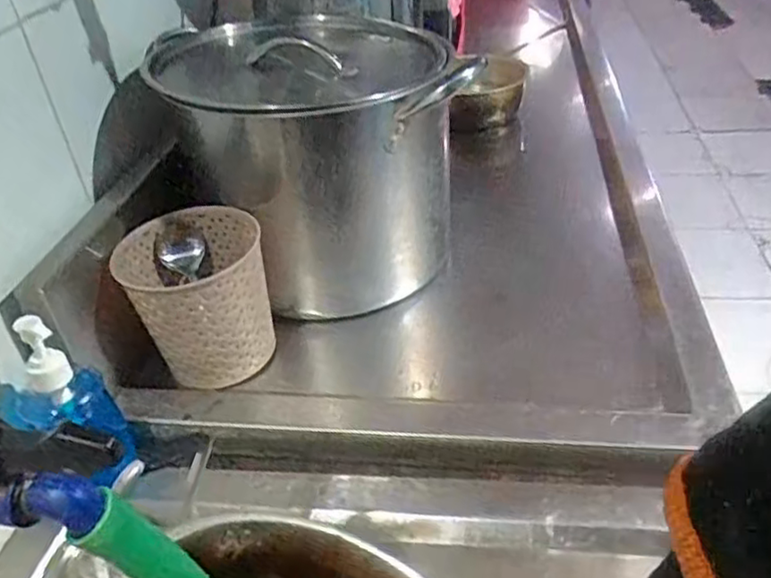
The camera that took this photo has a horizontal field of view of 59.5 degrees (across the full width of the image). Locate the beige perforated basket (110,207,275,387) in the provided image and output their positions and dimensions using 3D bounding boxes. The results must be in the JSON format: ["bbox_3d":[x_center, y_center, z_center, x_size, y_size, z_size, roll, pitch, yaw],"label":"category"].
[{"bbox_3d":[-0.184,0.007,0.678,0.129,0.123,0.133,-11,36,-5],"label":"beige perforated basket"}]

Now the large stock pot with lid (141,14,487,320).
[{"bbox_3d":[-0.075,-0.160,0.795,0.276,0.254,0.317,-19,38,-16],"label":"large stock pot with lid"}]

